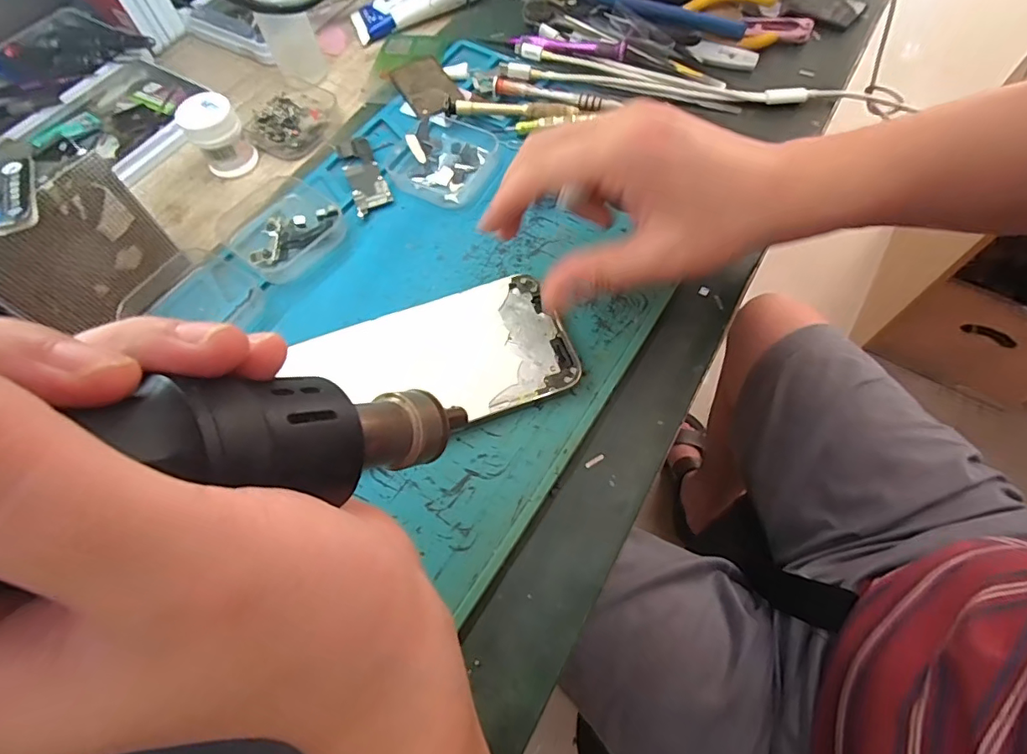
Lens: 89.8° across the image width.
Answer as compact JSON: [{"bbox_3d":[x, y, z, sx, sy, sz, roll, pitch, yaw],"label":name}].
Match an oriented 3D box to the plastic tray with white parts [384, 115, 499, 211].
[{"bbox_3d":[-0.045,-0.148,0.345,0.063,0.011,0.069,23,67,13],"label":"plastic tray with white parts"}]

